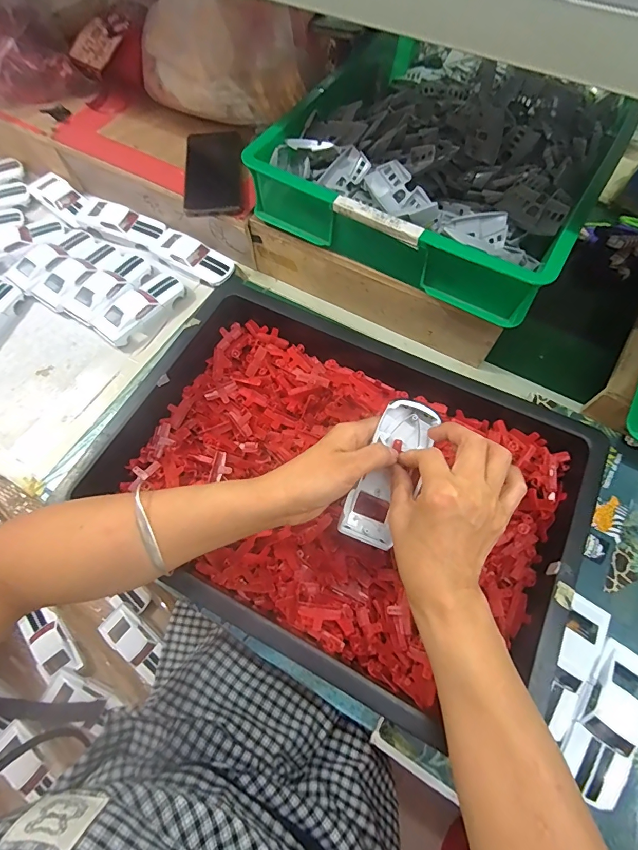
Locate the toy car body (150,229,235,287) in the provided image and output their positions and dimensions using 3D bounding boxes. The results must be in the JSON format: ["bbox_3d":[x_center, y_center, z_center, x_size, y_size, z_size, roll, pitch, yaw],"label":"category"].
[{"bbox_3d":[-0.191,-0.250,0.620,0.131,0.029,0.050,26,67,11],"label":"toy car body"}]

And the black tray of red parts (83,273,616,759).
[{"bbox_3d":[0.017,0.053,0.423,0.441,0.074,0.326,24,67,11],"label":"black tray of red parts"}]

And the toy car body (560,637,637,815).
[{"bbox_3d":[0.258,0.261,0.365,0.052,0.025,0.128,33,69,14],"label":"toy car body"}]

